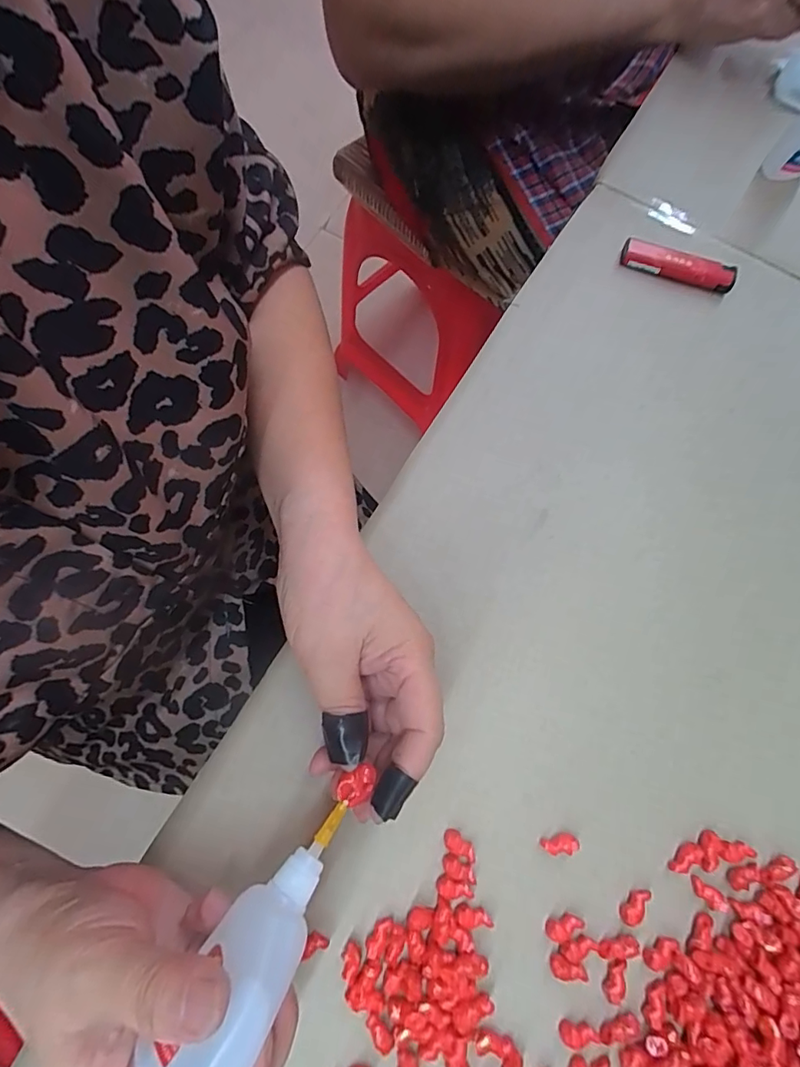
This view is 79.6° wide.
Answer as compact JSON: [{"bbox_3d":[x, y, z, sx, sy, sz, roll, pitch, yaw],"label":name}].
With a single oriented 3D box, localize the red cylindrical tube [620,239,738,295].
[{"bbox_3d":[0.189,-0.181,0.326,0.076,0.012,0.017,18,76,3],"label":"red cylindrical tube"}]

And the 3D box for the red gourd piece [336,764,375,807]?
[{"bbox_3d":[-0.019,0.111,0.212,0.014,0.010,0.019,27,77,5],"label":"red gourd piece"}]

